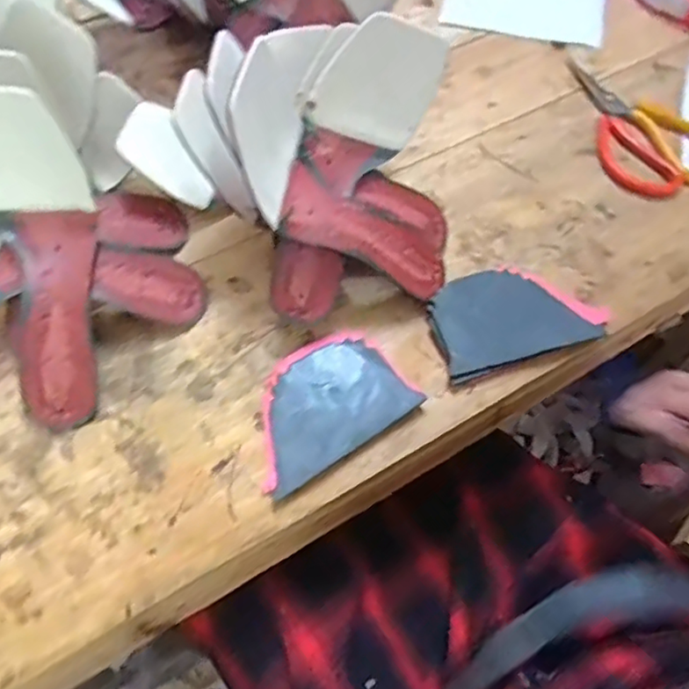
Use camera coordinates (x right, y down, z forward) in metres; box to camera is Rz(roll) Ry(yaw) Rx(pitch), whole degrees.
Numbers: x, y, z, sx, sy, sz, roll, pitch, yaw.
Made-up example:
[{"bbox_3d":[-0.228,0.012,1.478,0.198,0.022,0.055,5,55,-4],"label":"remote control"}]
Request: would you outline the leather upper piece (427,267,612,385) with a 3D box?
[{"bbox_3d":[0.140,-0.027,0.500,0.139,0.019,0.080,-16,63,-9],"label":"leather upper piece"}]

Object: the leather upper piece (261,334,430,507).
[{"bbox_3d":[-0.018,0.045,0.469,0.127,0.013,0.088,-32,66,-16],"label":"leather upper piece"}]

